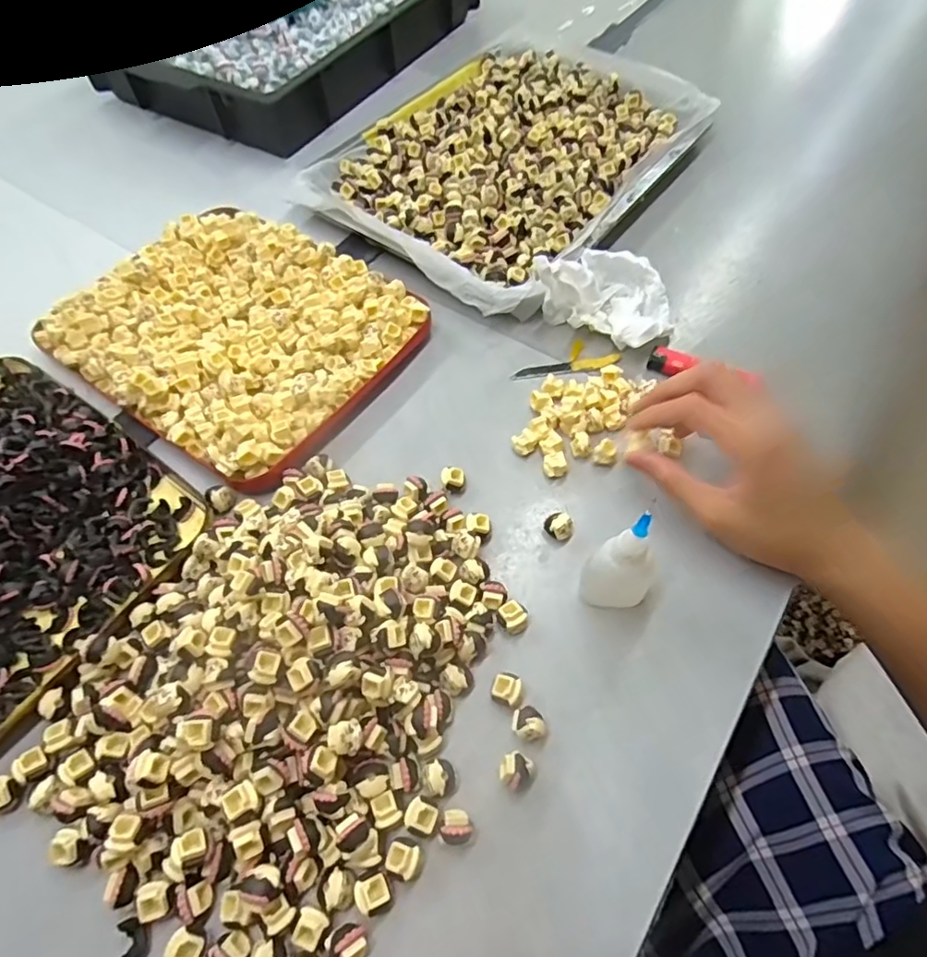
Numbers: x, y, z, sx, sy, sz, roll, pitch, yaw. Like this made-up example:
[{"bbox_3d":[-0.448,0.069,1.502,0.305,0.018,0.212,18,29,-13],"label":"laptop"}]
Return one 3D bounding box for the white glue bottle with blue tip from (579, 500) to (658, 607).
[{"bbox_3d":[0.082,0.047,0.298,0.032,0.087,0.026,35,66,21],"label":"white glue bottle with blue tip"}]

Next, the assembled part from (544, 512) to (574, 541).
[{"bbox_3d":[0.058,0.030,0.353,0.018,0.015,0.015,16,61,12],"label":"assembled part"}]

